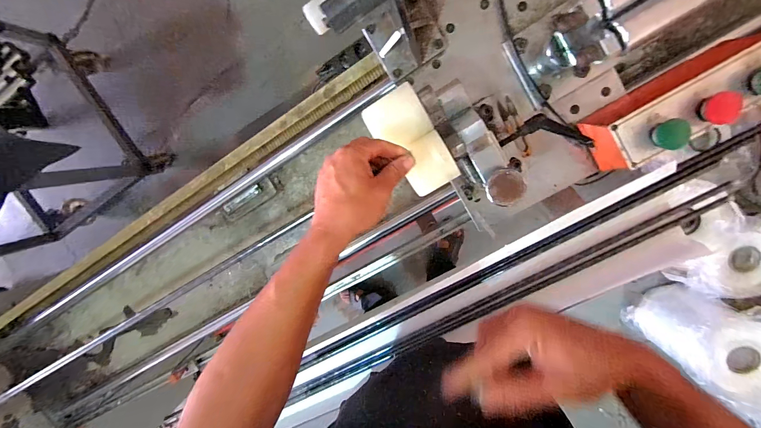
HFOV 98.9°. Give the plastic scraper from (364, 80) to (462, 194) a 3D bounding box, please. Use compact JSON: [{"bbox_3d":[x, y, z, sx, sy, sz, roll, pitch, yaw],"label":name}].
[{"bbox_3d":[0.042,-0.091,0.416,0.067,0.009,0.134,-35,102,5],"label":"plastic scraper"}]

